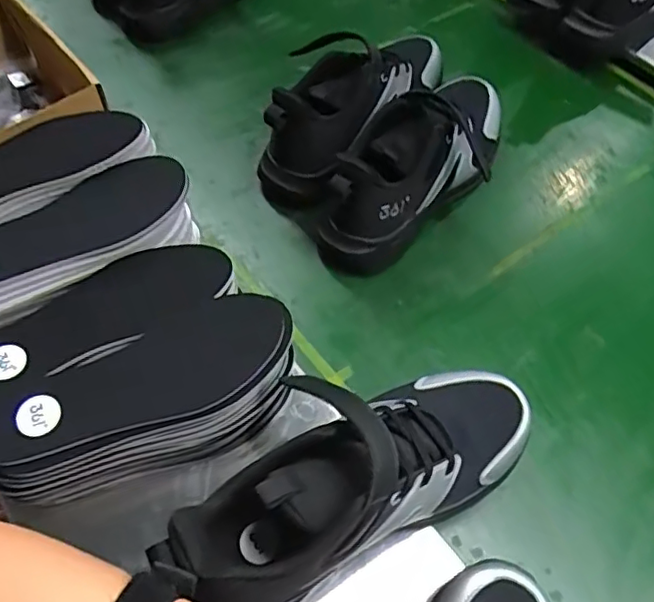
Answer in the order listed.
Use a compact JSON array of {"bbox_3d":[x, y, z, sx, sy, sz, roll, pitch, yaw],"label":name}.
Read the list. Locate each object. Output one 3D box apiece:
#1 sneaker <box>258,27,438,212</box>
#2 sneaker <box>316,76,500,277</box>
[{"bbox_3d":[0.031,-0.226,0.633,0.098,0.111,0.275,30,63,18],"label":"sneaker"},{"bbox_3d":[0.093,-0.146,0.575,0.086,0.124,0.254,34,64,20],"label":"sneaker"}]

